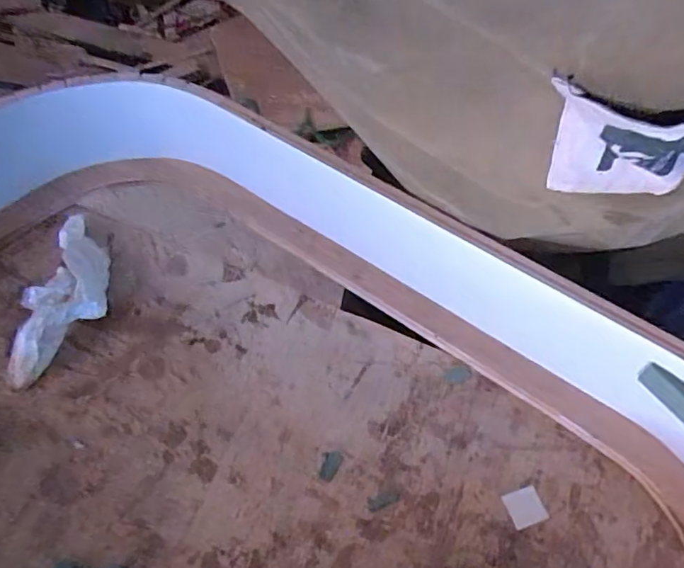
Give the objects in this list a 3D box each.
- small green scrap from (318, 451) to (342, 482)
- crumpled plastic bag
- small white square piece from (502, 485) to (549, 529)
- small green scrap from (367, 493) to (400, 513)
[{"bbox_3d":[-0.008,0.131,0.399,0.012,0.004,0.022,21,58,13],"label":"small green scrap"},{"bbox_3d":[-0.225,0.000,0.457,0.054,0.045,0.165,0,55,0],"label":"crumpled plastic bag"},{"bbox_3d":[0.128,0.155,0.387,0.026,0.004,0.023,-16,57,-11],"label":"small white square piece"},{"bbox_3d":[0.029,0.150,0.384,0.023,0.004,0.009,-16,57,-11],"label":"small green scrap"}]

